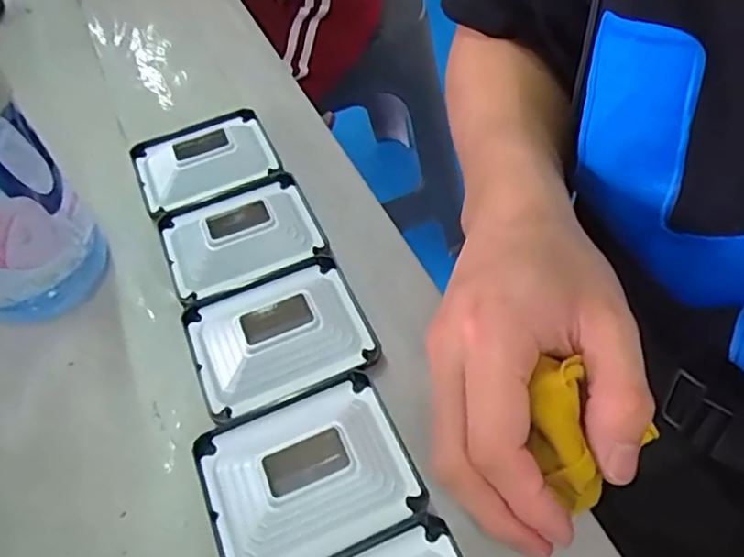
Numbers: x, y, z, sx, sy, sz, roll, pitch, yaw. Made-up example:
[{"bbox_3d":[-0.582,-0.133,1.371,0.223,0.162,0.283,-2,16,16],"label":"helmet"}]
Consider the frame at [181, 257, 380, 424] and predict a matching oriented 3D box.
[{"bbox_3d":[-0.045,0.024,0.294,0.079,0.015,0.067,-21,52,-11],"label":"frame"}]

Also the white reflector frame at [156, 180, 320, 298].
[{"bbox_3d":[-0.071,-0.027,0.334,0.076,0.014,0.060,-20,52,-11],"label":"white reflector frame"}]

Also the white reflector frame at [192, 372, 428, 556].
[{"bbox_3d":[-0.028,0.075,0.252,0.079,0.017,0.069,-21,52,-11],"label":"white reflector frame"}]

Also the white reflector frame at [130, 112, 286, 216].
[{"bbox_3d":[-0.100,-0.074,0.373,0.080,0.015,0.061,-21,52,-11],"label":"white reflector frame"}]

